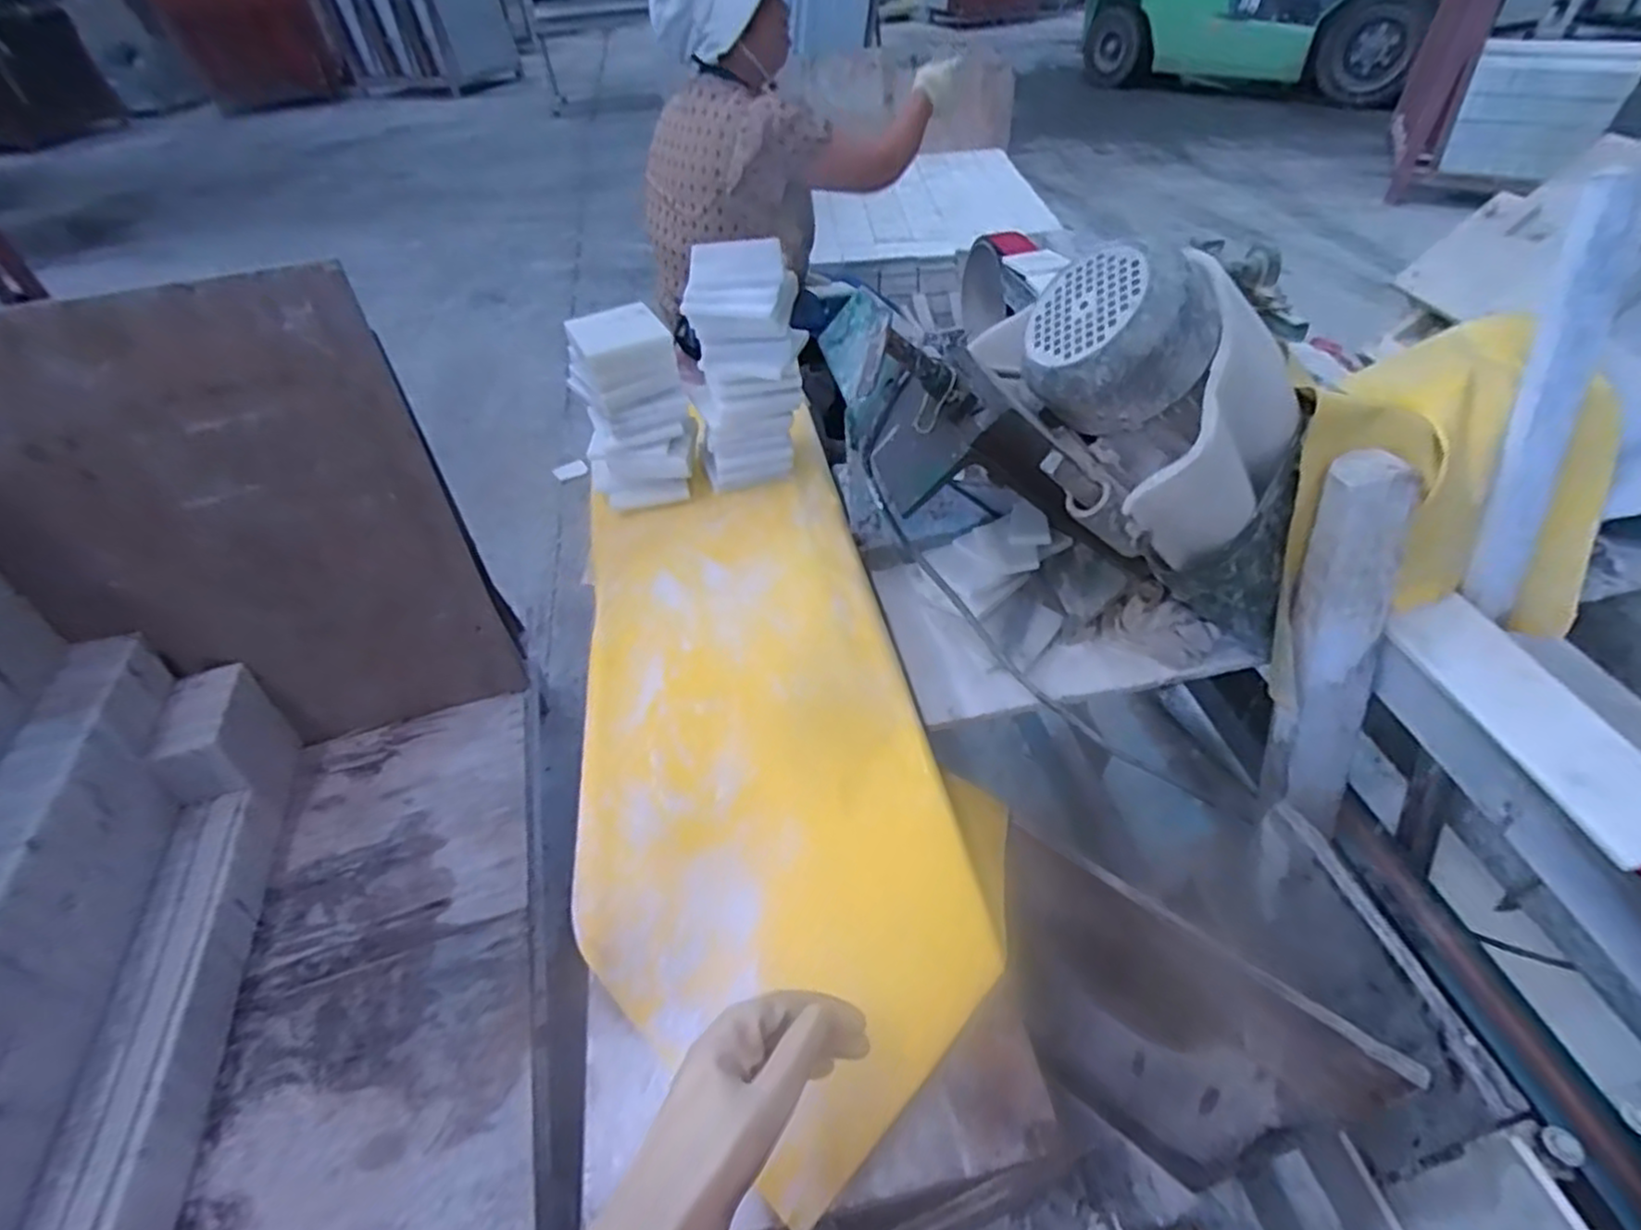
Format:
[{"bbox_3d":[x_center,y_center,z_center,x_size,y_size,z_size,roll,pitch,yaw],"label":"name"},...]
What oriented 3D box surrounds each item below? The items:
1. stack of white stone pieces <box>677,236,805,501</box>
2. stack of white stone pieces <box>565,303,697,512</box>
[{"bbox_3d":[-0.088,-0.286,0.900,0.141,0.278,0.115,-5,45,-1],"label":"stack of white stone pieces"},{"bbox_3d":[-0.234,-0.260,0.929,0.138,0.213,0.123,-13,46,-8],"label":"stack of white stone pieces"}]

